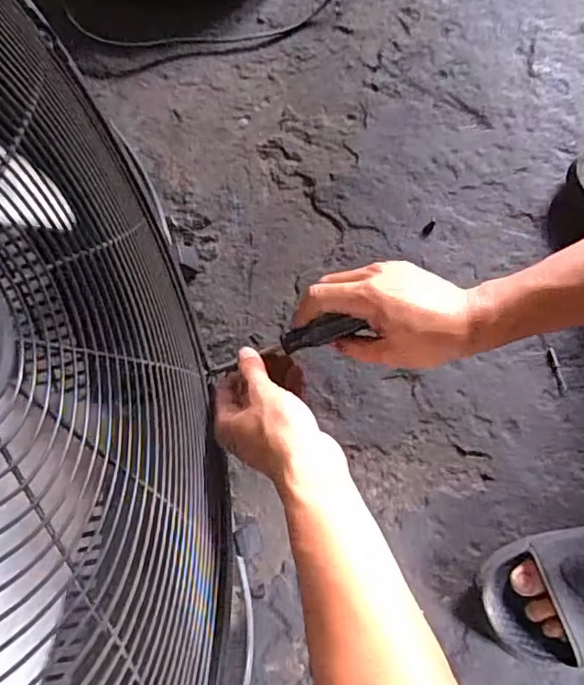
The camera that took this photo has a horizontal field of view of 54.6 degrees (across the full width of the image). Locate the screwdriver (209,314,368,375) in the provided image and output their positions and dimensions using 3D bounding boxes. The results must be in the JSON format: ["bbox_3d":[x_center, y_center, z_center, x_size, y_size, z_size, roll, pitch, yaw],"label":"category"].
[{"bbox_3d":[-0.007,0.002,0.453,0.132,0.015,0.018,-18,79,19],"label":"screwdriver"}]

